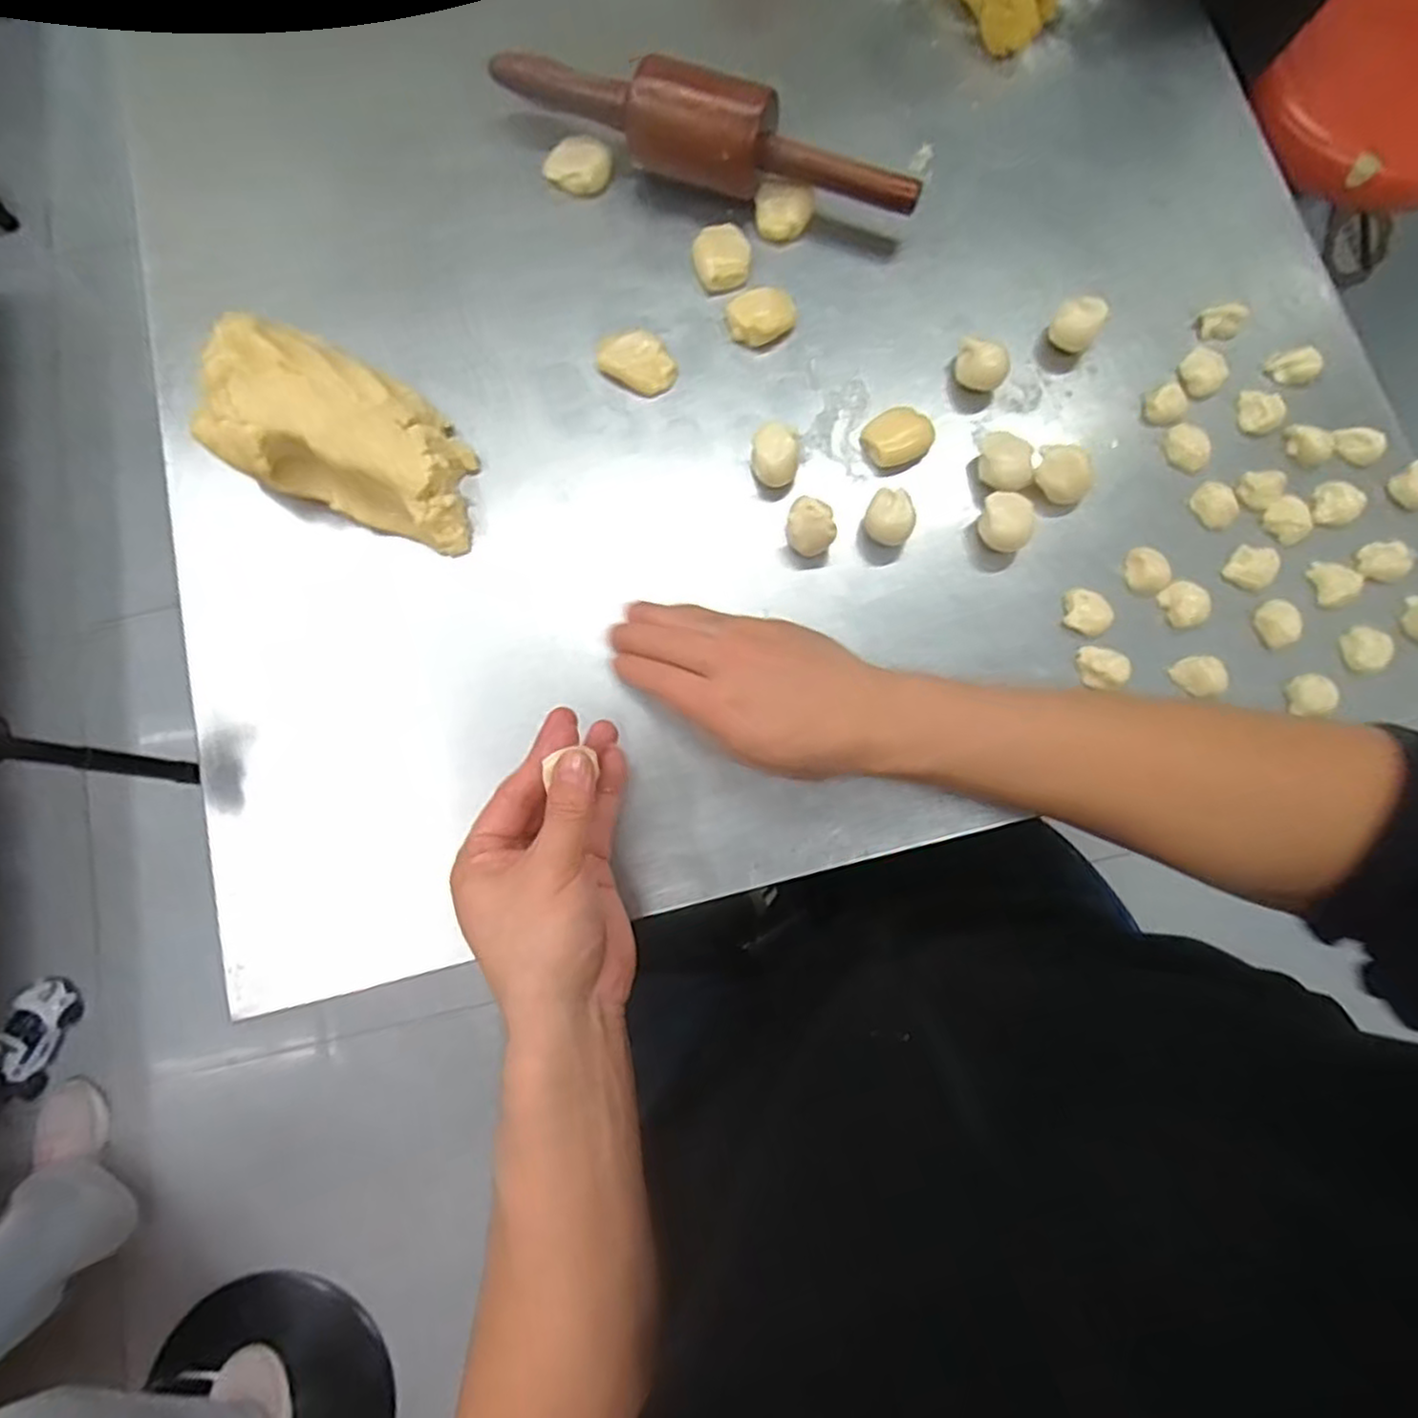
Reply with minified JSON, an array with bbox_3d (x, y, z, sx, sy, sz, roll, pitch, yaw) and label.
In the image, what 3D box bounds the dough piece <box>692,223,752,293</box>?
[{"bbox_3d":[0.009,-0.311,0.503,0.038,0.015,0.047,-6,79,-1],"label":"dough piece"}]

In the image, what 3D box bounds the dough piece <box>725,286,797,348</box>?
[{"bbox_3d":[0.036,-0.266,0.495,0.046,0.014,0.036,-17,79,-3],"label":"dough piece"}]

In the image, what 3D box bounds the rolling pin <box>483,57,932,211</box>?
[{"bbox_3d":[-0.007,-0.389,0.497,0.303,0.065,0.058,27,80,5],"label":"rolling pin"}]

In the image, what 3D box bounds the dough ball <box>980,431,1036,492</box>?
[{"bbox_3d":[0.191,-0.157,0.473,0.031,0.024,0.038,-6,79,-1],"label":"dough ball"}]

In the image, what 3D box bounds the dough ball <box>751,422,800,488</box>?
[{"bbox_3d":[0.042,-0.161,0.469,0.028,0.032,0.036,3,78,1],"label":"dough ball"}]

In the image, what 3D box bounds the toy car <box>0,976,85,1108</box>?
[{"bbox_3d":[-1.096,0.542,1.190,0.079,0.080,0.186,4,79,2],"label":"toy car"}]

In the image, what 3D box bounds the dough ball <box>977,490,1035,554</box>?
[{"bbox_3d":[0.186,-0.116,0.464,0.028,0.033,0.032,9,79,2],"label":"dough ball"}]

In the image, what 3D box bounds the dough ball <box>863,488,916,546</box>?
[{"bbox_3d":[0.114,-0.119,0.462,0.031,0.032,0.028,28,80,5],"label":"dough ball"}]

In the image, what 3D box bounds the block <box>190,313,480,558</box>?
[{"bbox_3d":[-0.223,-0.173,0.457,0.165,0.069,0.096,19,79,4],"label":"block"}]

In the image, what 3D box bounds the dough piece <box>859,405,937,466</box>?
[{"bbox_3d":[0.123,-0.179,0.478,0.040,0.016,0.040,0,78,0],"label":"dough piece"}]

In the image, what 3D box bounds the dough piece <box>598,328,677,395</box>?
[{"bbox_3d":[-0.047,-0.234,0.490,0.053,0.014,0.038,24,79,5],"label":"dough piece"}]

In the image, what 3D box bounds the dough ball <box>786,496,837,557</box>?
[{"bbox_3d":[0.064,-0.113,0.462,0.030,0.036,0.027,16,79,3],"label":"dough ball"}]

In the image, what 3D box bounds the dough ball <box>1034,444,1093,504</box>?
[{"bbox_3d":[0.226,-0.149,0.467,0.032,0.028,0.029,10,79,2],"label":"dough ball"}]

